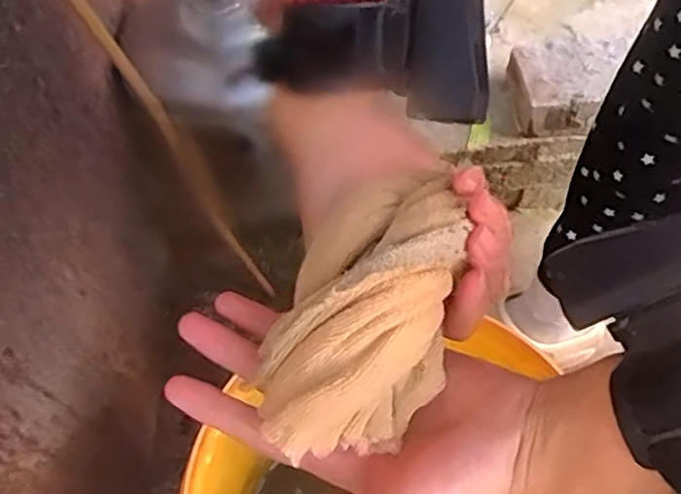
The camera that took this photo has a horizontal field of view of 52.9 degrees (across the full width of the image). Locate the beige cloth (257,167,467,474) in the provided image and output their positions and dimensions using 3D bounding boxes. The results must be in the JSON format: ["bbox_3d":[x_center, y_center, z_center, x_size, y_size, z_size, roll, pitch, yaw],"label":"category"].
[{"bbox_3d":[0.012,0.029,0.255,0.061,0.054,0.108,20,56,16],"label":"beige cloth"}]

